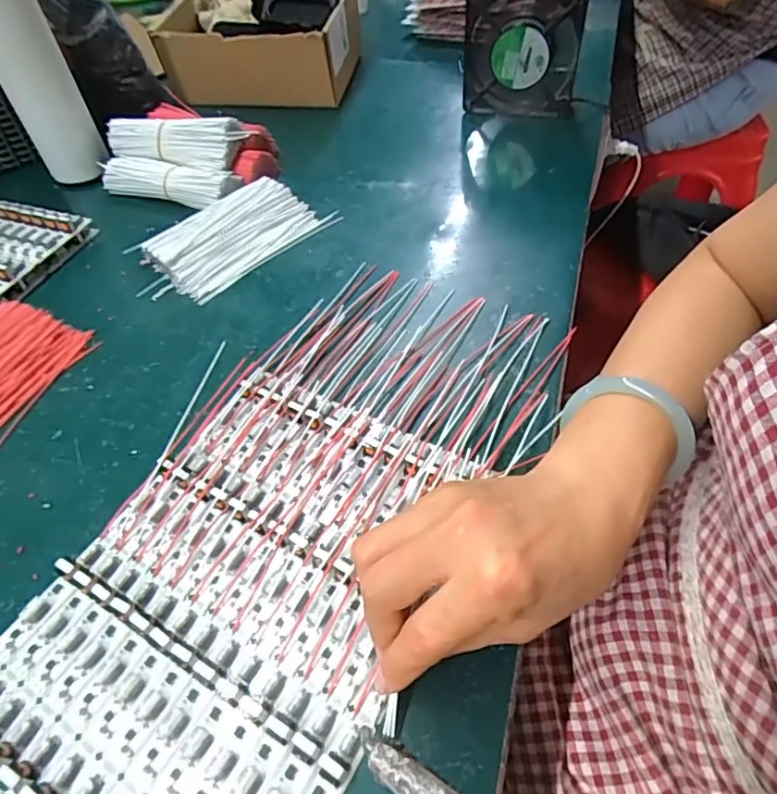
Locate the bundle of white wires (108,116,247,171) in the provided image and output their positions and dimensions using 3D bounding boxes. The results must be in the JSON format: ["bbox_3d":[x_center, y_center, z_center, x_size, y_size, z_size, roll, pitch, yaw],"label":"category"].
[{"bbox_3d":[-0.216,-0.260,0.552,0.157,0.038,0.046,12,52,14],"label":"bundle of white wires"}]

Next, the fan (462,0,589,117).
[{"bbox_3d":[0.142,-0.368,0.584,0.121,0.118,0.039,7,52,8],"label":"fan"}]

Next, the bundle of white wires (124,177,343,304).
[{"bbox_3d":[-0.145,-0.152,0.498,0.174,0.024,0.097,-38,59,-24],"label":"bundle of white wires"}]

